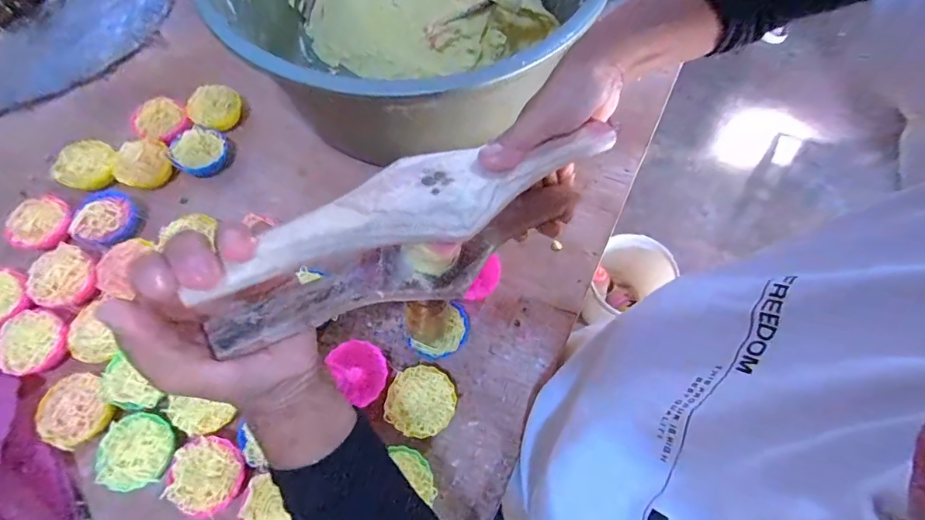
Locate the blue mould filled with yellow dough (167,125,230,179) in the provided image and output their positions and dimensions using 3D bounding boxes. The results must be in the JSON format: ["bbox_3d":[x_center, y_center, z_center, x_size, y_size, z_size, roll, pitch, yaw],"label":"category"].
[{"bbox_3d":[-0.305,-0.125,0.540,0.065,0.038,0.064,-37,71,-14],"label":"blue mould filled with yellow dough"}]

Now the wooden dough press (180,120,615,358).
[{"bbox_3d":[-0.019,-0.025,0.282,0.269,0.080,0.063,-26,69,-17],"label":"wooden dough press"}]

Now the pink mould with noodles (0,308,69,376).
[{"bbox_3d":[-0.414,0.080,0.444,0.059,0.019,0.060,-18,68,-7],"label":"pink mould with noodles"}]

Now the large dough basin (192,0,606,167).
[{"bbox_3d":[-0.063,-0.291,0.547,0.376,0.192,0.405,0,67,1],"label":"large dough basin"}]

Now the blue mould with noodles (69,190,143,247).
[{"bbox_3d":[-0.381,-0.041,0.499,0.055,0.041,0.062,11,67,5],"label":"blue mould with noodles"}]

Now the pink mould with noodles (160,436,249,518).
[{"bbox_3d":[-0.221,0.187,0.400,0.061,0.032,0.058,0,67,1],"label":"pink mould with noodles"}]

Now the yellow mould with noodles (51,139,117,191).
[{"bbox_3d":[-0.424,-0.103,0.527,0.060,0.038,0.060,0,67,1],"label":"yellow mould with noodles"}]

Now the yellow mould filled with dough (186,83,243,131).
[{"bbox_3d":[-0.303,-0.185,0.568,0.061,0.036,0.058,0,67,1],"label":"yellow mould filled with dough"}]

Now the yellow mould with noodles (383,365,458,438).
[{"bbox_3d":[-0.037,0.130,0.423,0.061,0.039,0.059,0,67,1],"label":"yellow mould with noodles"}]

